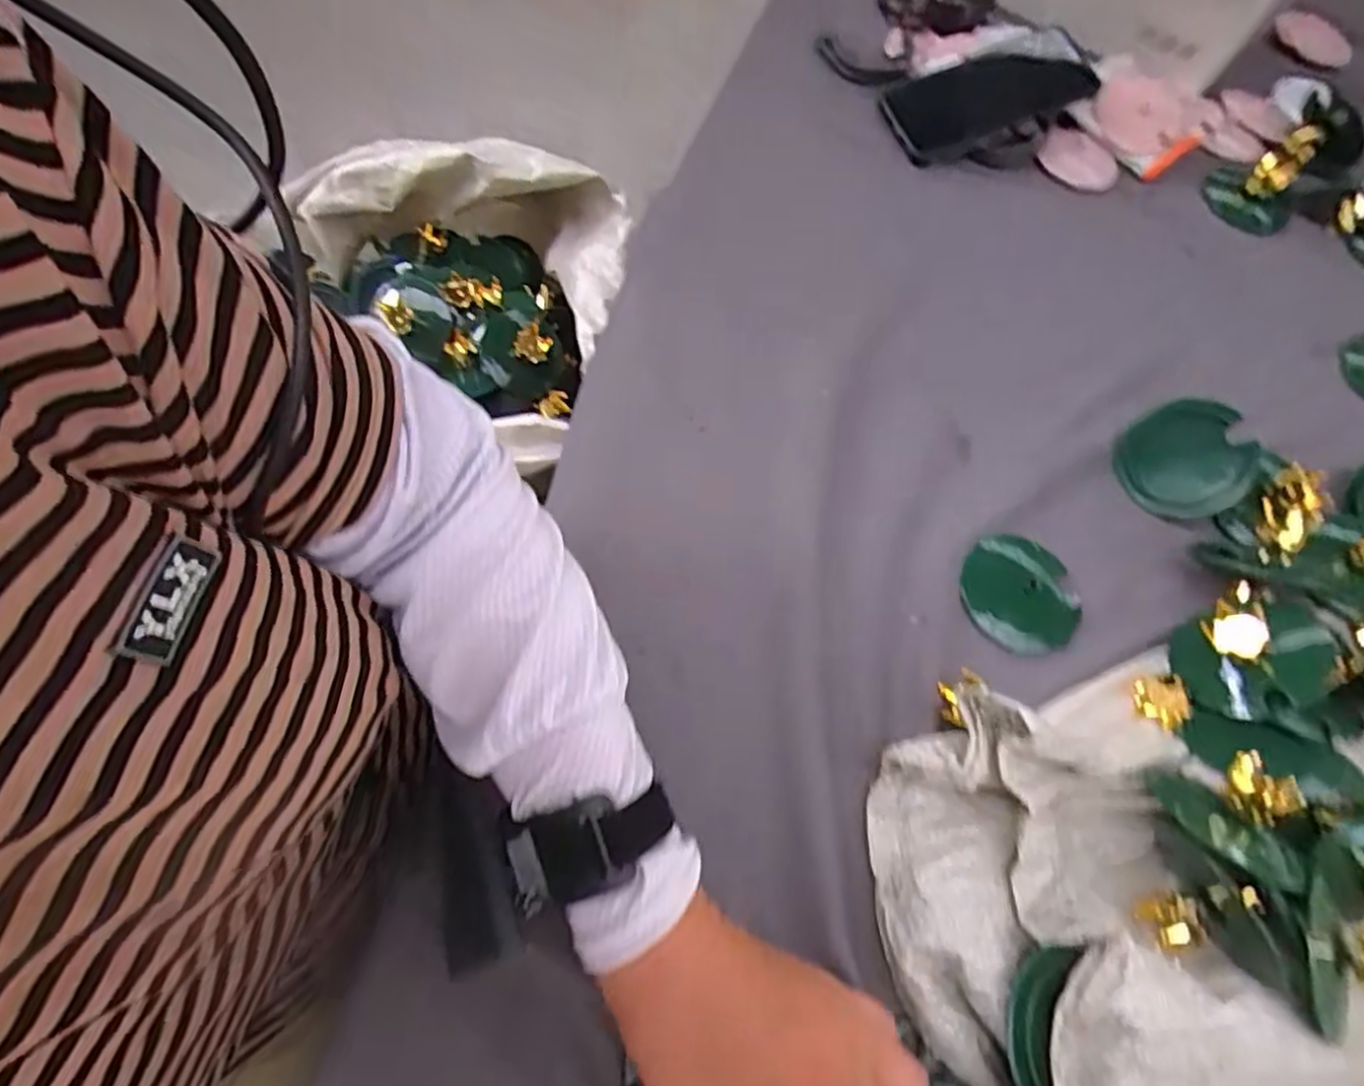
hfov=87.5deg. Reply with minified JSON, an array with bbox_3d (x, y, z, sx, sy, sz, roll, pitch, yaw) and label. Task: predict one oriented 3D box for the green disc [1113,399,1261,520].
[{"bbox_3d":[0.328,-0.052,0.465,0.071,0.009,0.074,3,97,22],"label":"green disc"}]

